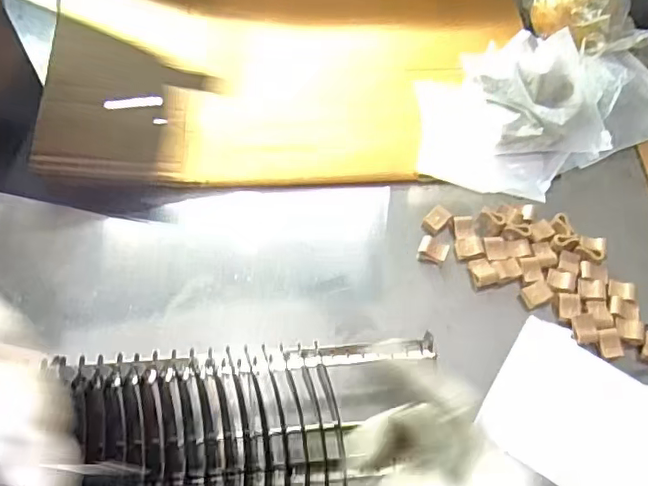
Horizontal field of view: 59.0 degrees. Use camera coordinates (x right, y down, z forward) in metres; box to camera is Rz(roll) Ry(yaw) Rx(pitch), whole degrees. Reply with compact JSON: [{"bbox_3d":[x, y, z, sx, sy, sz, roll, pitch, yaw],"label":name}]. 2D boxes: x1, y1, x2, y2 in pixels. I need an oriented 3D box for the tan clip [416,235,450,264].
[{"bbox_3d":[0.110,0.007,0.578,0.028,0.011,0.025,21,60,8],"label":"tan clip"}]

